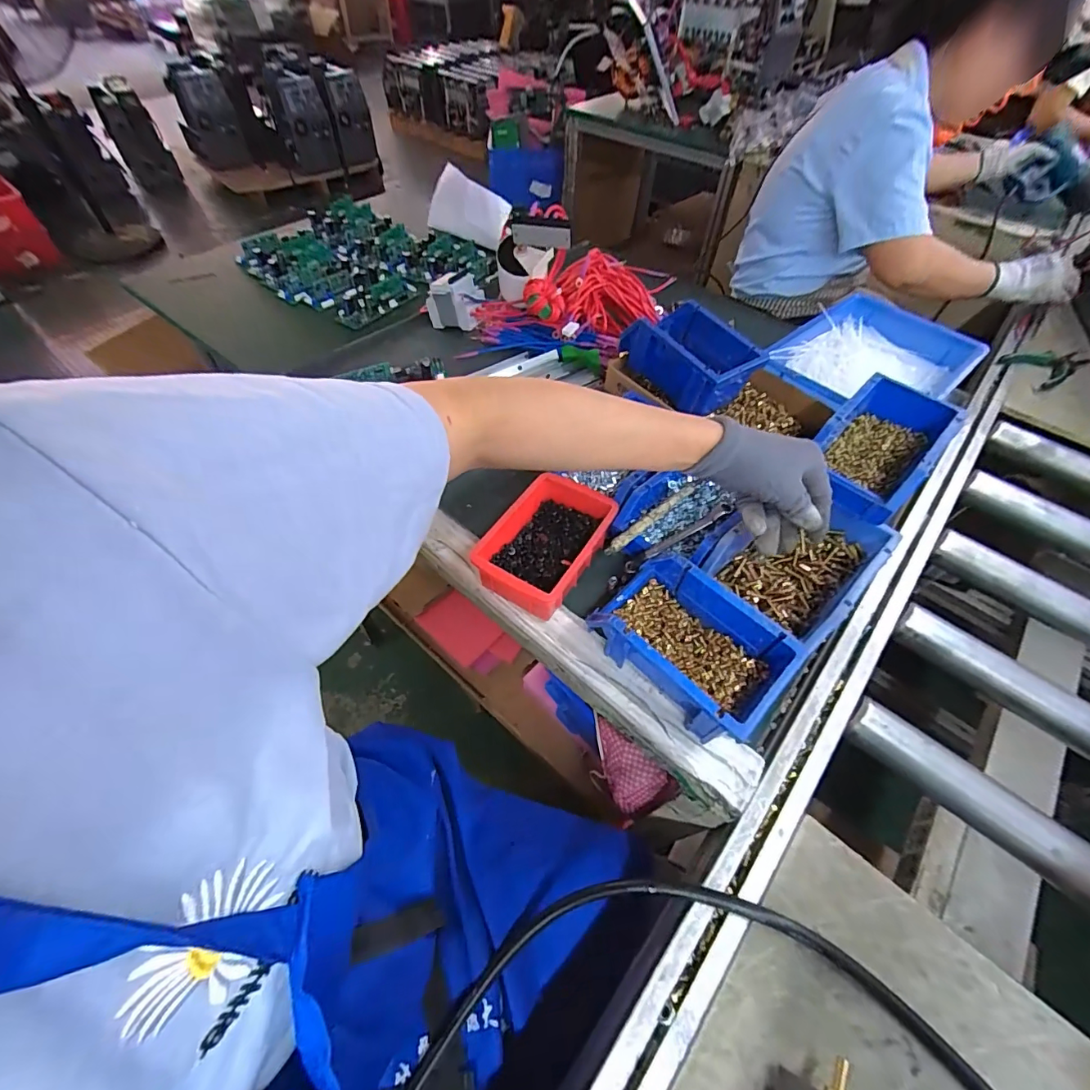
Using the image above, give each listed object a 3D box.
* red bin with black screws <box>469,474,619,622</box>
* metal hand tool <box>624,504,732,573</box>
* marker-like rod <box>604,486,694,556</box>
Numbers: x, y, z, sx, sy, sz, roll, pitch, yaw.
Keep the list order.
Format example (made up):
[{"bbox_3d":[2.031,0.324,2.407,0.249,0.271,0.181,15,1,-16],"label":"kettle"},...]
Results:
[{"bbox_3d":[0.002,-0.001,0.506,0.099,0.053,0.154,29,58,17],"label":"red bin with black screws"},{"bbox_3d":[0.145,-0.012,0.509,0.143,0.009,0.014,-26,59,-19],"label":"metal hand tool"},{"bbox_3d":[0.114,-0.029,0.516,0.134,0.013,0.013,-36,63,-25],"label":"marker-like rod"}]

